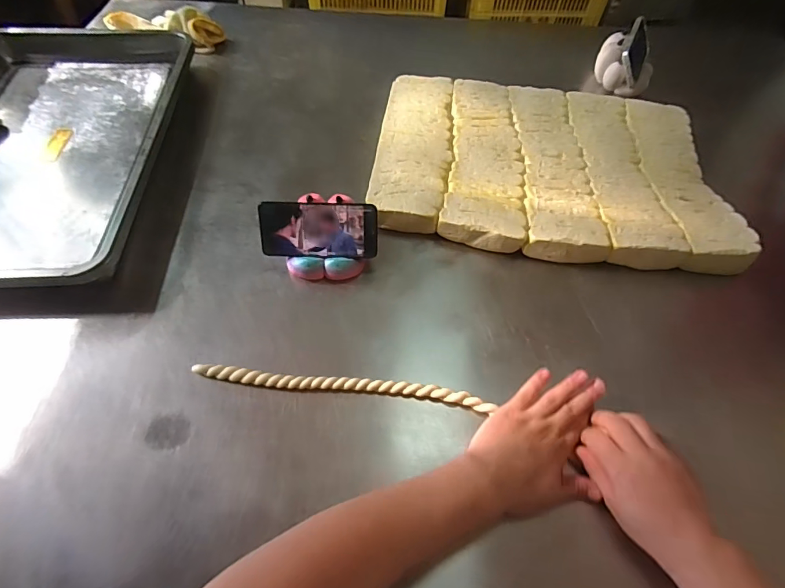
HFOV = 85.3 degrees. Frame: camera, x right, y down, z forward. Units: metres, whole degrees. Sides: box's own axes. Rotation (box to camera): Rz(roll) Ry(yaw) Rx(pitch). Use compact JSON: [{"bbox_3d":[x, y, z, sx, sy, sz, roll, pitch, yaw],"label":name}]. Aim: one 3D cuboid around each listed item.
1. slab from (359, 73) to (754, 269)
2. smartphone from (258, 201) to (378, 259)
[{"bbox_3d":[0.255,-0.221,0.714,0.566,0.047,0.386,7,56,2],"label":"slab"},{"bbox_3d":[-0.102,-0.087,0.584,0.160,0.074,0.007,2,22,2],"label":"smartphone"}]

